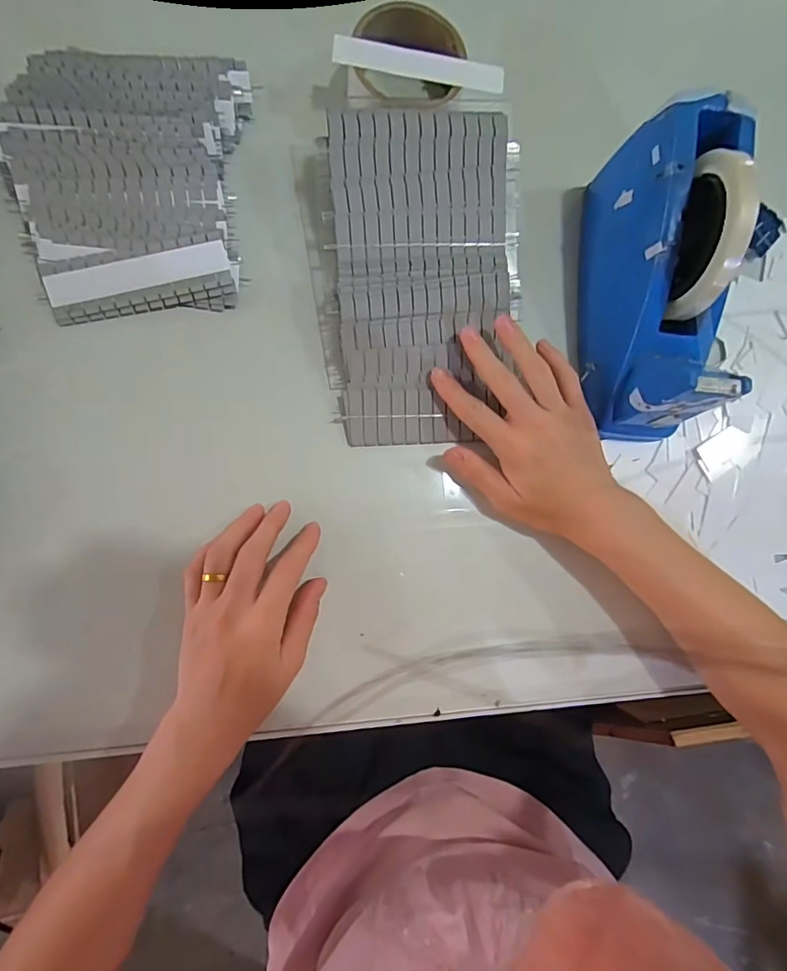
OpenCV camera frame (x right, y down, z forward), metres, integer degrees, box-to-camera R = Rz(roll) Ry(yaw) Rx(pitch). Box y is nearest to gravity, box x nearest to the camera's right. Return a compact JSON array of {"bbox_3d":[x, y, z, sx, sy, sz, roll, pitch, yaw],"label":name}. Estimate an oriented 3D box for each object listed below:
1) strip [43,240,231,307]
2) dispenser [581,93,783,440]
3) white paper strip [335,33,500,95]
[{"bbox_3d":[-0.181,-0.152,0.348,0.123,0.005,0.022,-14,95,-6],"label":"strip"},{"bbox_3d":[0.194,-0.145,0.342,0.063,0.127,0.201,2,85,-7],"label":"dispenser"},{"bbox_3d":[0.019,-0.304,0.352,0.123,0.004,0.019,6,98,-6],"label":"white paper strip"}]

